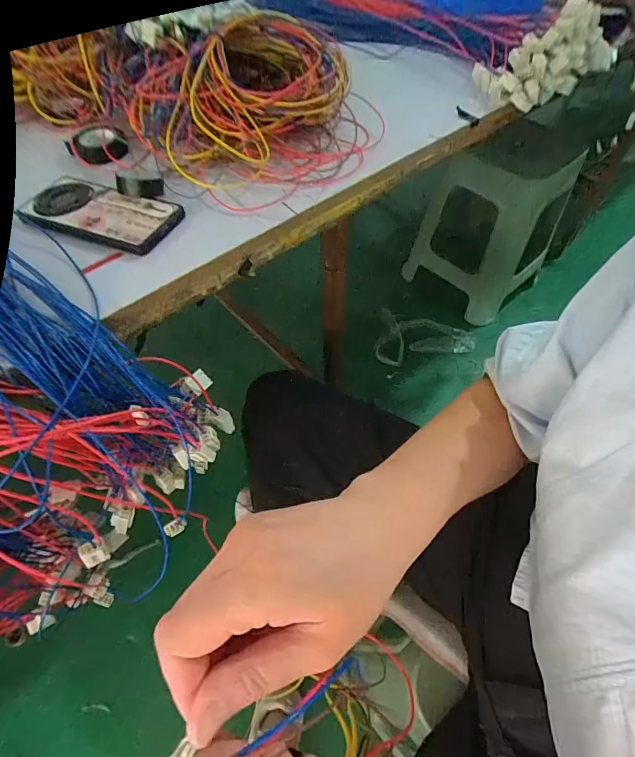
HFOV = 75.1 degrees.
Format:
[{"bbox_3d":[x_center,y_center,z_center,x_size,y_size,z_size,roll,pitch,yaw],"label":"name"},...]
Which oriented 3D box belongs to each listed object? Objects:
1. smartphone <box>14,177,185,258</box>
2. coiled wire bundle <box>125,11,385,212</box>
[{"bbox_3d":[-0.226,-0.173,0.430,0.166,0.017,0.074,19,58,12],"label":"smartphone"},{"bbox_3d":[-0.083,-0.350,0.511,0.287,0.108,0.320,-29,61,-18],"label":"coiled wire bundle"}]

